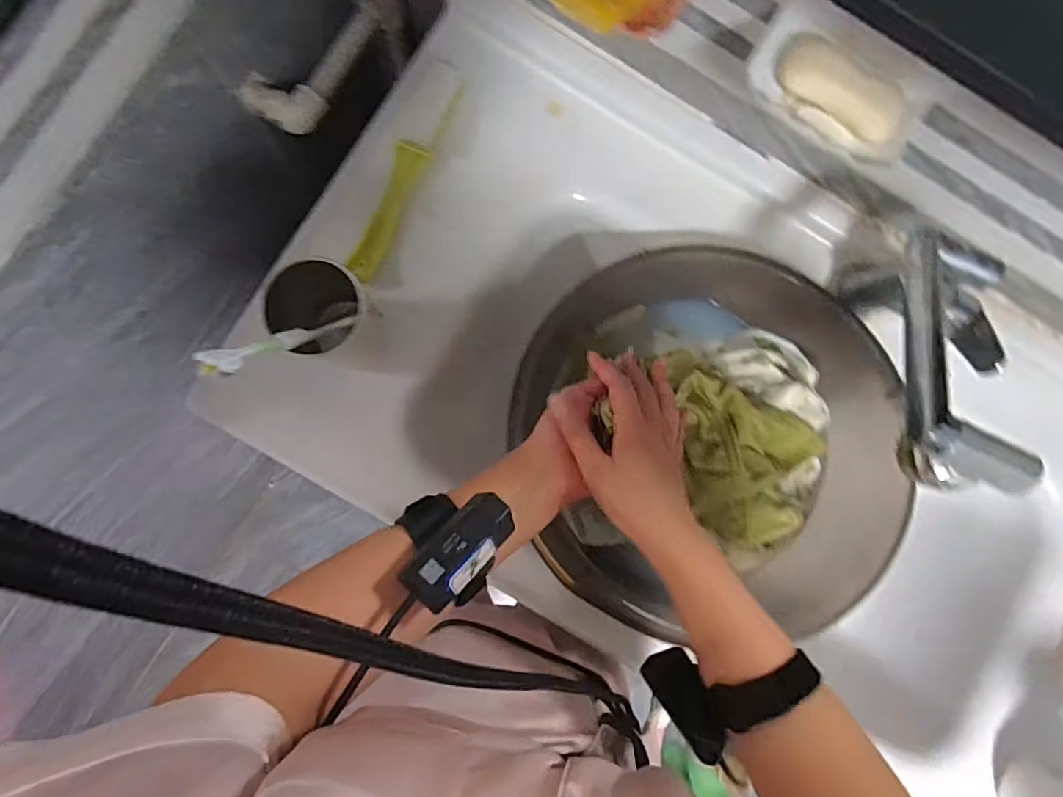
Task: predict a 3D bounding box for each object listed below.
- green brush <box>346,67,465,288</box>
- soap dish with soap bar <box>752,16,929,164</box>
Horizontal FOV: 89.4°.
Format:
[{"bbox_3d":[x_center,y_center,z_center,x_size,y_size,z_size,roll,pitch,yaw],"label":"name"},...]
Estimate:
[{"bbox_3d":[-0.127,-0.227,0.528,0.039,0.020,0.231,23,85,-3],"label":"green brush"},{"bbox_3d":[0.222,-0.223,0.389,0.128,0.030,0.061,32,85,-2],"label":"soap dish with soap bar"}]

